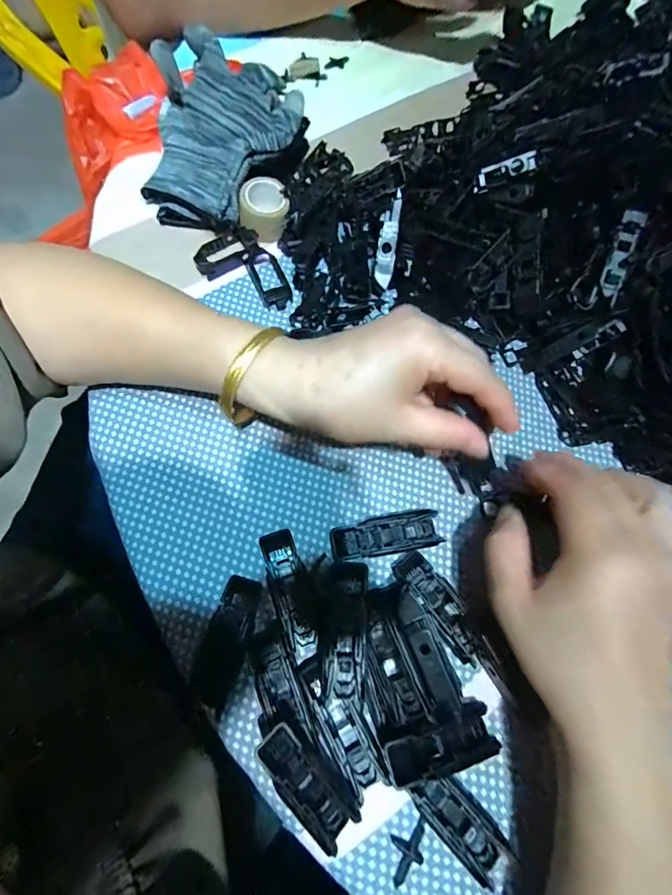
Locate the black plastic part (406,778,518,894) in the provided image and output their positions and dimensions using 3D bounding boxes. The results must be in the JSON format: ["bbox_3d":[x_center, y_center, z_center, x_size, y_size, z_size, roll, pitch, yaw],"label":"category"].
[{"bbox_3d":[0.062,0.184,0.207,0.022,0.015,0.053,-41,78,-16],"label":"black plastic part"}]

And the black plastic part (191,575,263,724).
[{"bbox_3d":[-0.060,0.108,0.232,0.024,0.008,0.068,19,70,3],"label":"black plastic part"}]

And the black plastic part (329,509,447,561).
[{"bbox_3d":[0.030,0.053,0.251,0.065,0.015,0.022,-8,71,-7],"label":"black plastic part"}]

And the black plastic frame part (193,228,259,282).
[{"bbox_3d":[-0.081,-0.145,0.312,0.049,0.016,0.024,-30,75,-14],"label":"black plastic frame part"}]

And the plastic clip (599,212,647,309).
[{"bbox_3d":[0.187,-0.124,0.275,0.014,0.006,0.055,14,101,2],"label":"plastic clip"}]

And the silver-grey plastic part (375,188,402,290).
[{"bbox_3d":[0.037,-0.146,0.298,0.014,0.009,0.060,8,101,0],"label":"silver-grey plastic part"}]

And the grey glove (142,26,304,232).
[{"bbox_3d":[-0.086,-0.231,0.316,0.107,0.047,0.133,5,70,-2],"label":"grey glove"}]

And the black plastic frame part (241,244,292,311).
[{"bbox_3d":[-0.049,-0.126,0.307,0.025,0.013,0.048,-21,73,-11],"label":"black plastic frame part"}]

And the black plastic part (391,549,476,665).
[{"bbox_3d":[0.060,0.091,0.240,0.020,0.012,0.065,-33,76,-14],"label":"black plastic part"}]

